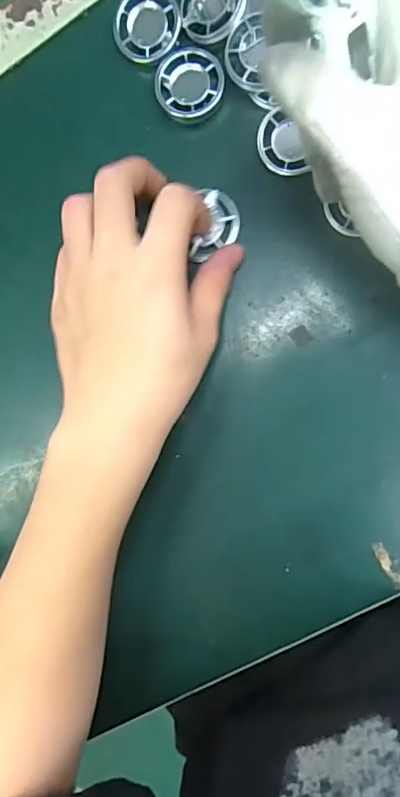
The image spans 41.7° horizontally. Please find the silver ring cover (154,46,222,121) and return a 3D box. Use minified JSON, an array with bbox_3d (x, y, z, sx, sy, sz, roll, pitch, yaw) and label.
[{"bbox_3d":[-0.006,-0.182,0.303,0.037,0.007,0.038,-17,90,9],"label":"silver ring cover"}]

